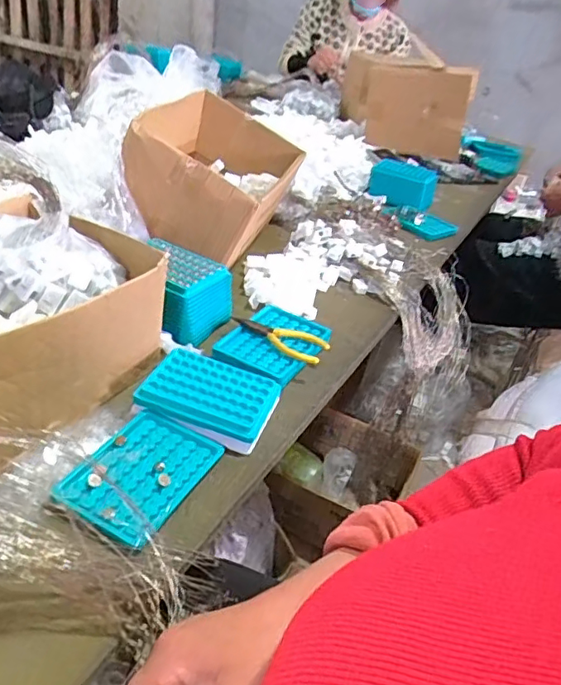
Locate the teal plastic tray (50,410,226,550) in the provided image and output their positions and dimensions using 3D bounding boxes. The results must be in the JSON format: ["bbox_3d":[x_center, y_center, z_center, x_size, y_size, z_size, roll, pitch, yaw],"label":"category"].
[{"bbox_3d":[-0.123,0.117,0.503,0.094,0.016,0.131,21,38,18],"label":"teal plastic tray"}]

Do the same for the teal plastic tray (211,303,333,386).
[{"bbox_3d":[-0.008,0.002,0.683,0.104,0.027,0.144,25,39,22],"label":"teal plastic tray"}]

